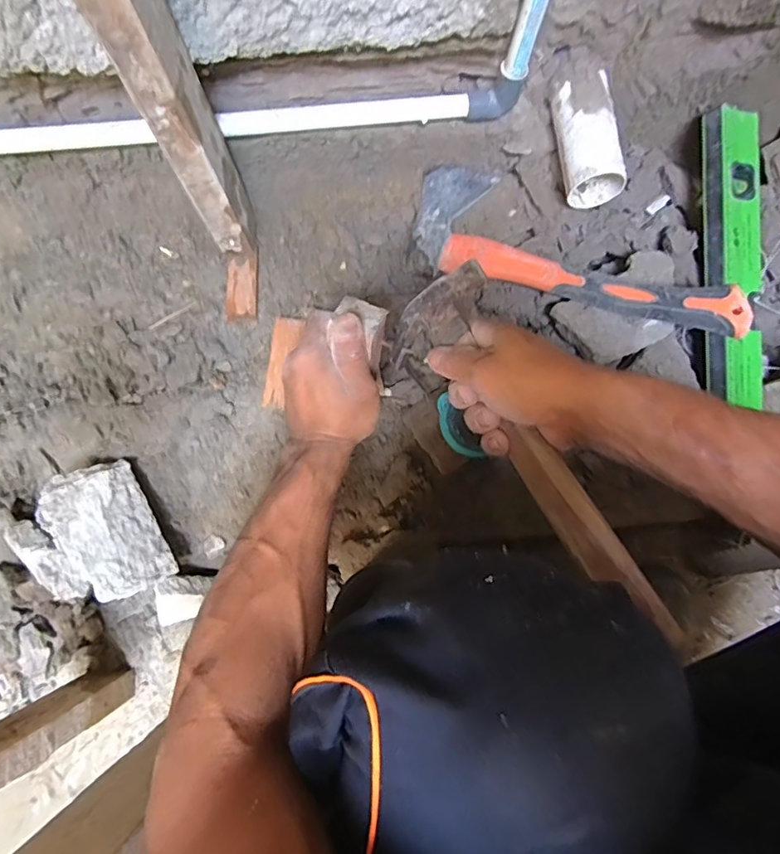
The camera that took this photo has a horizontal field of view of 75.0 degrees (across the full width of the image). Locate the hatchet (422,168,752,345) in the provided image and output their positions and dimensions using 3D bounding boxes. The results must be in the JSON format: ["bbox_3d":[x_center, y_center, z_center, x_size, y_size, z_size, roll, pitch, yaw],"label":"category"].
[{"bbox_3d":[0.206,-0.207,0.568,0.370,0.026,0.125,18,90,17],"label":"hatchet"}]

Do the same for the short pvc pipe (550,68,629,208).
[{"bbox_3d":[0.217,-0.316,0.560,0.064,0.063,0.125,-7,78,-2],"label":"short pvc pipe"}]

